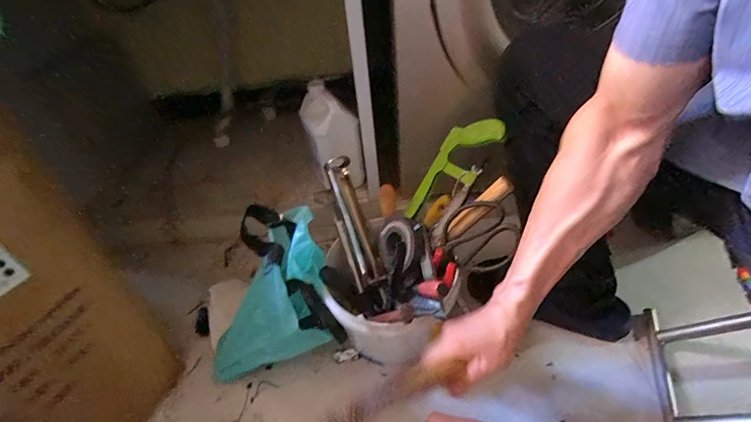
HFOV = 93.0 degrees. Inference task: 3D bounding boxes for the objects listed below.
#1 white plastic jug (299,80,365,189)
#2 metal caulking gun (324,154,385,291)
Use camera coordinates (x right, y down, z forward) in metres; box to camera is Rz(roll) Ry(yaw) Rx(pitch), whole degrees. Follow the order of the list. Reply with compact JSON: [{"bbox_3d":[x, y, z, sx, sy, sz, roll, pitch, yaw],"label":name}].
[{"bbox_3d":[-0.102,-0.163,0.830,0.110,0.243,0.112,-26,46,-20],"label":"white plastic jug"},{"bbox_3d":[-0.043,0.021,0.676,0.056,0.058,0.243,-14,81,-10],"label":"metal caulking gun"}]

